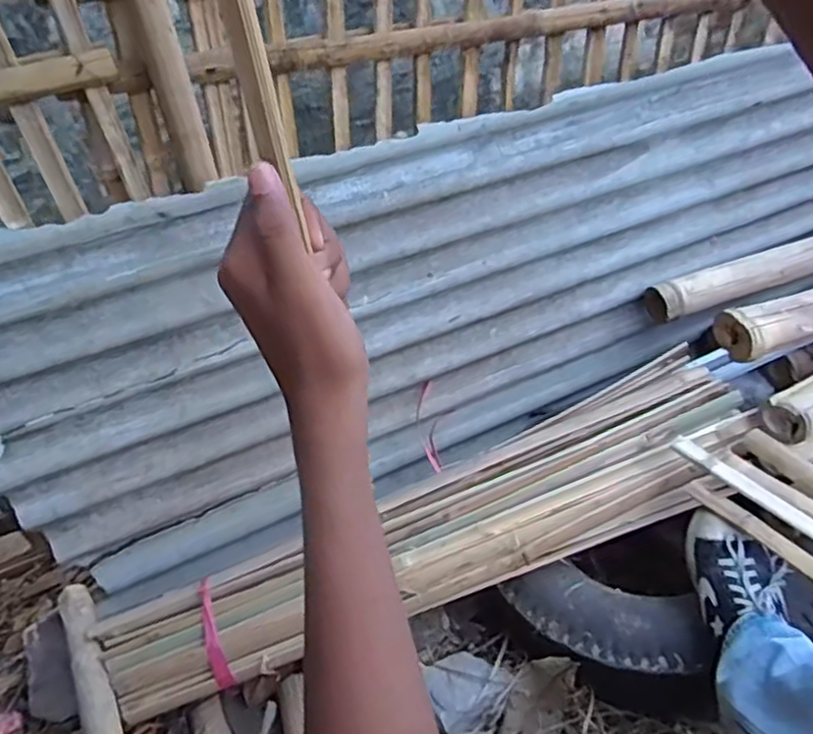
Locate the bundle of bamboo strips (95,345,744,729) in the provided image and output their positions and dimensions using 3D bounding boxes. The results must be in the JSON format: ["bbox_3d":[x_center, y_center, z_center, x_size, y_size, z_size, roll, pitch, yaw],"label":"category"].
[{"bbox_3d":[0.049,0.247,0.984,0.963,0.063,0.199,-25,68,-7],"label":"bundle of bamboo strips"}]

